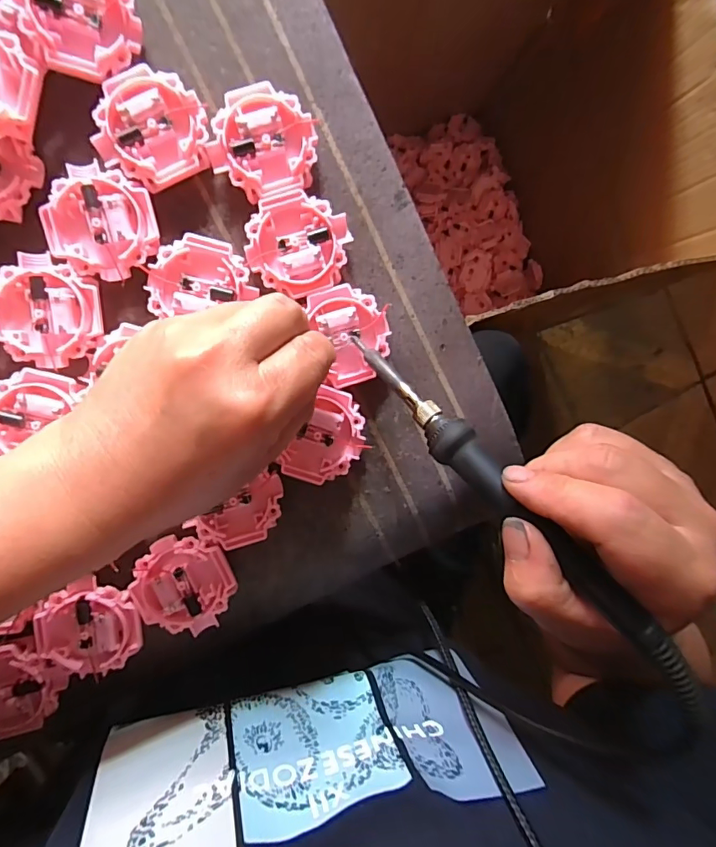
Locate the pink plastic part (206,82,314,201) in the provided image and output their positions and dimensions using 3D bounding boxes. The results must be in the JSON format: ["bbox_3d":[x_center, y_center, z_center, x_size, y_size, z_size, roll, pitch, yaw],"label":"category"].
[{"bbox_3d":[-0.049,-0.145,0.247,0.053,0.016,0.052,-16,98,-5],"label":"pink plastic part"}]

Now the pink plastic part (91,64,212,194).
[{"bbox_3d":[-0.105,-0.148,0.239,0.054,0.016,0.052,-25,98,-4],"label":"pink plastic part"}]

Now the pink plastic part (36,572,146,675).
[{"bbox_3d":[-0.145,0.112,0.256,0.051,0.008,0.048,-1,96,-7],"label":"pink plastic part"}]

